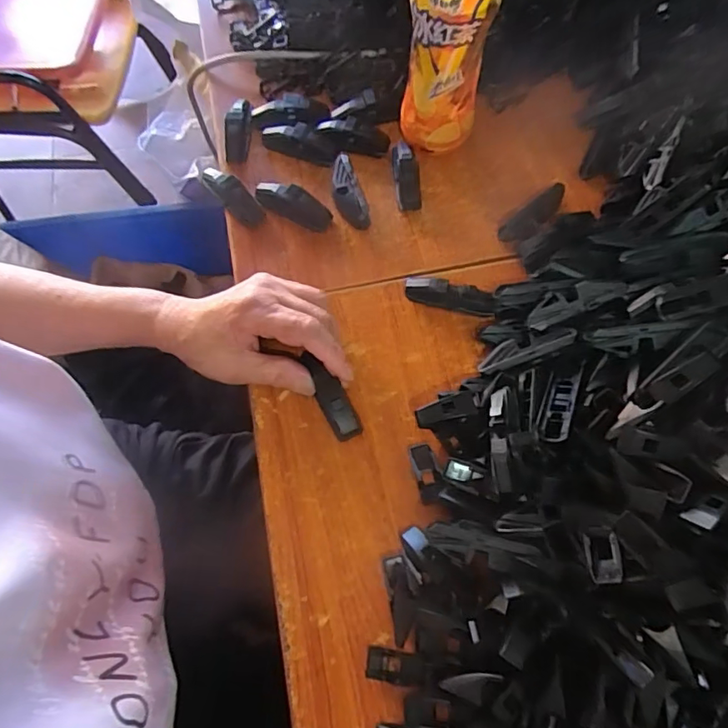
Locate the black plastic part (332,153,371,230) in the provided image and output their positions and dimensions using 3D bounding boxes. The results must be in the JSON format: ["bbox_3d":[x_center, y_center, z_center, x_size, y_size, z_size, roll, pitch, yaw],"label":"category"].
[{"bbox_3d":[-0.016,-0.151,0.458,0.024,0.021,0.071,-18,69,-6],"label":"black plastic part"}]

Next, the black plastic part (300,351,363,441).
[{"bbox_3d":[-0.025,0.023,0.381,0.019,0.014,0.069,-29,81,-10],"label":"black plastic part"}]

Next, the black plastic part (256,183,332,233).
[{"bbox_3d":[-0.063,-0.138,0.453,0.072,0.025,0.019,21,70,9],"label":"black plastic part"}]

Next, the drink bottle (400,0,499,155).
[{"bbox_3d":[0.067,-0.266,0.395,0.062,0.200,0.076,9,69,5],"label":"drink bottle"}]

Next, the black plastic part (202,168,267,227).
[{"bbox_3d":[-0.116,-0.149,0.457,0.018,0.021,0.074,-43,74,-14],"label":"black plastic part"}]

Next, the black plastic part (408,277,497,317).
[{"bbox_3d":[0.069,-0.054,0.416,0.071,0.022,0.017,14,69,7],"label":"black plastic part"}]

